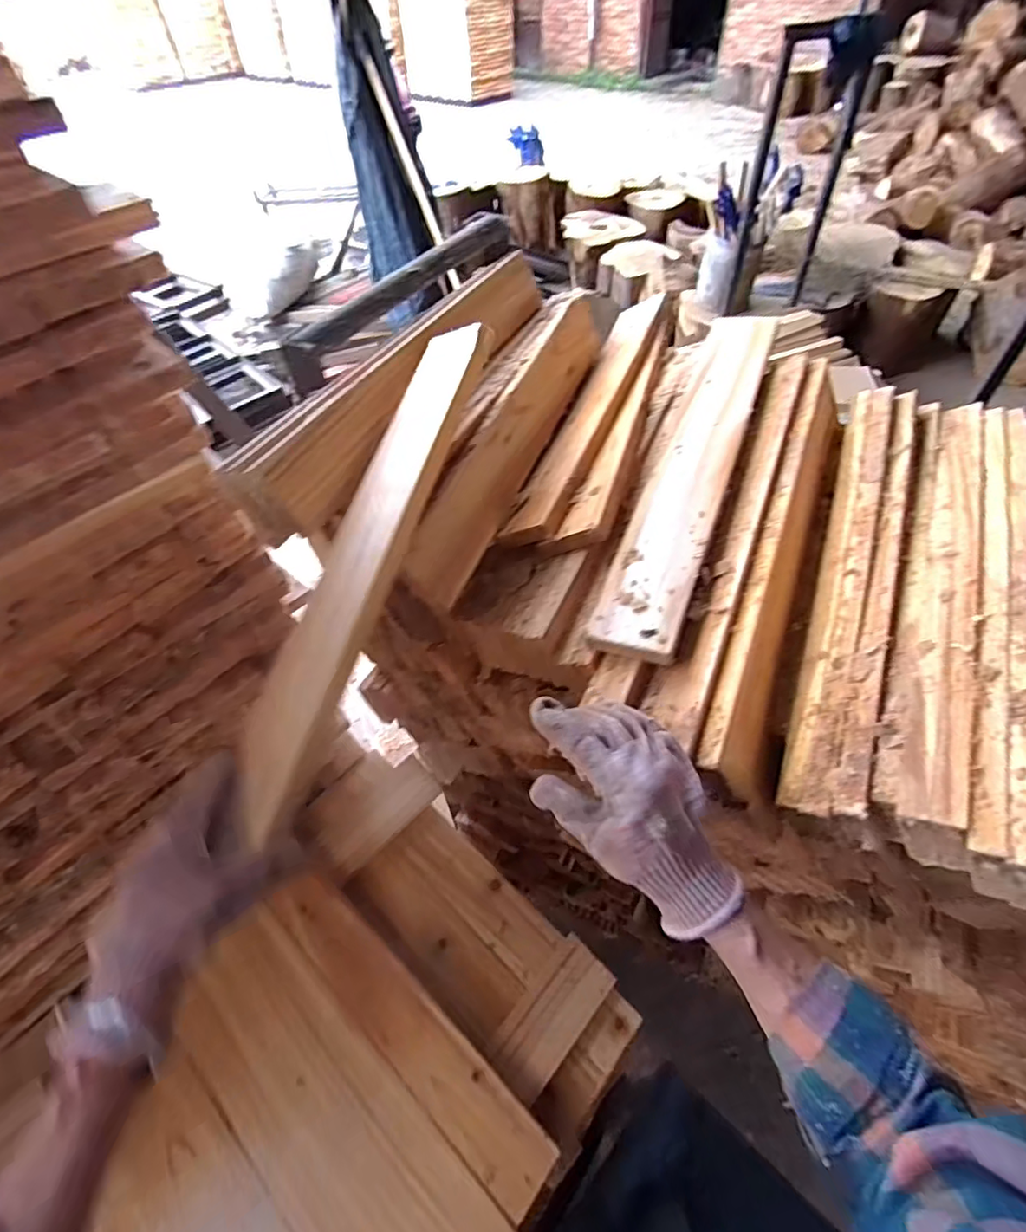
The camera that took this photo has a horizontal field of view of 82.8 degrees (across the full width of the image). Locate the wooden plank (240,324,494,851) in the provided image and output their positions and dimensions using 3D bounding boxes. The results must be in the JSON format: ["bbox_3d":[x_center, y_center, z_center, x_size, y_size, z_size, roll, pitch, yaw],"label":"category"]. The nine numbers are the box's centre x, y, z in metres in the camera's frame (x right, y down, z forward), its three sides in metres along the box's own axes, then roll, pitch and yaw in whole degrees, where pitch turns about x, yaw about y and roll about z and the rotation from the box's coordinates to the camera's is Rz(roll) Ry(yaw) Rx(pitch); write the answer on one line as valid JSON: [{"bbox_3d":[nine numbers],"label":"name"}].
[{"bbox_3d":[-0.117,-0.073,0.495,0.076,0.030,0.490,12,65,11],"label":"wooden plank"}]

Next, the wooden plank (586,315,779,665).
[{"bbox_3d":[0.193,-0.172,0.606,0.081,0.018,0.515,12,57,23],"label":"wooden plank"}]

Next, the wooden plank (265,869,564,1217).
[{"bbox_3d":[-0.127,0.459,0.662,0.409,0.027,0.078,34,58,26],"label":"wooden plank"}]

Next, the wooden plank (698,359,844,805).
[{"bbox_3d":[0.265,-0.070,0.554,0.014,0.088,0.499,-7,50,48],"label":"wooden plank"}]

